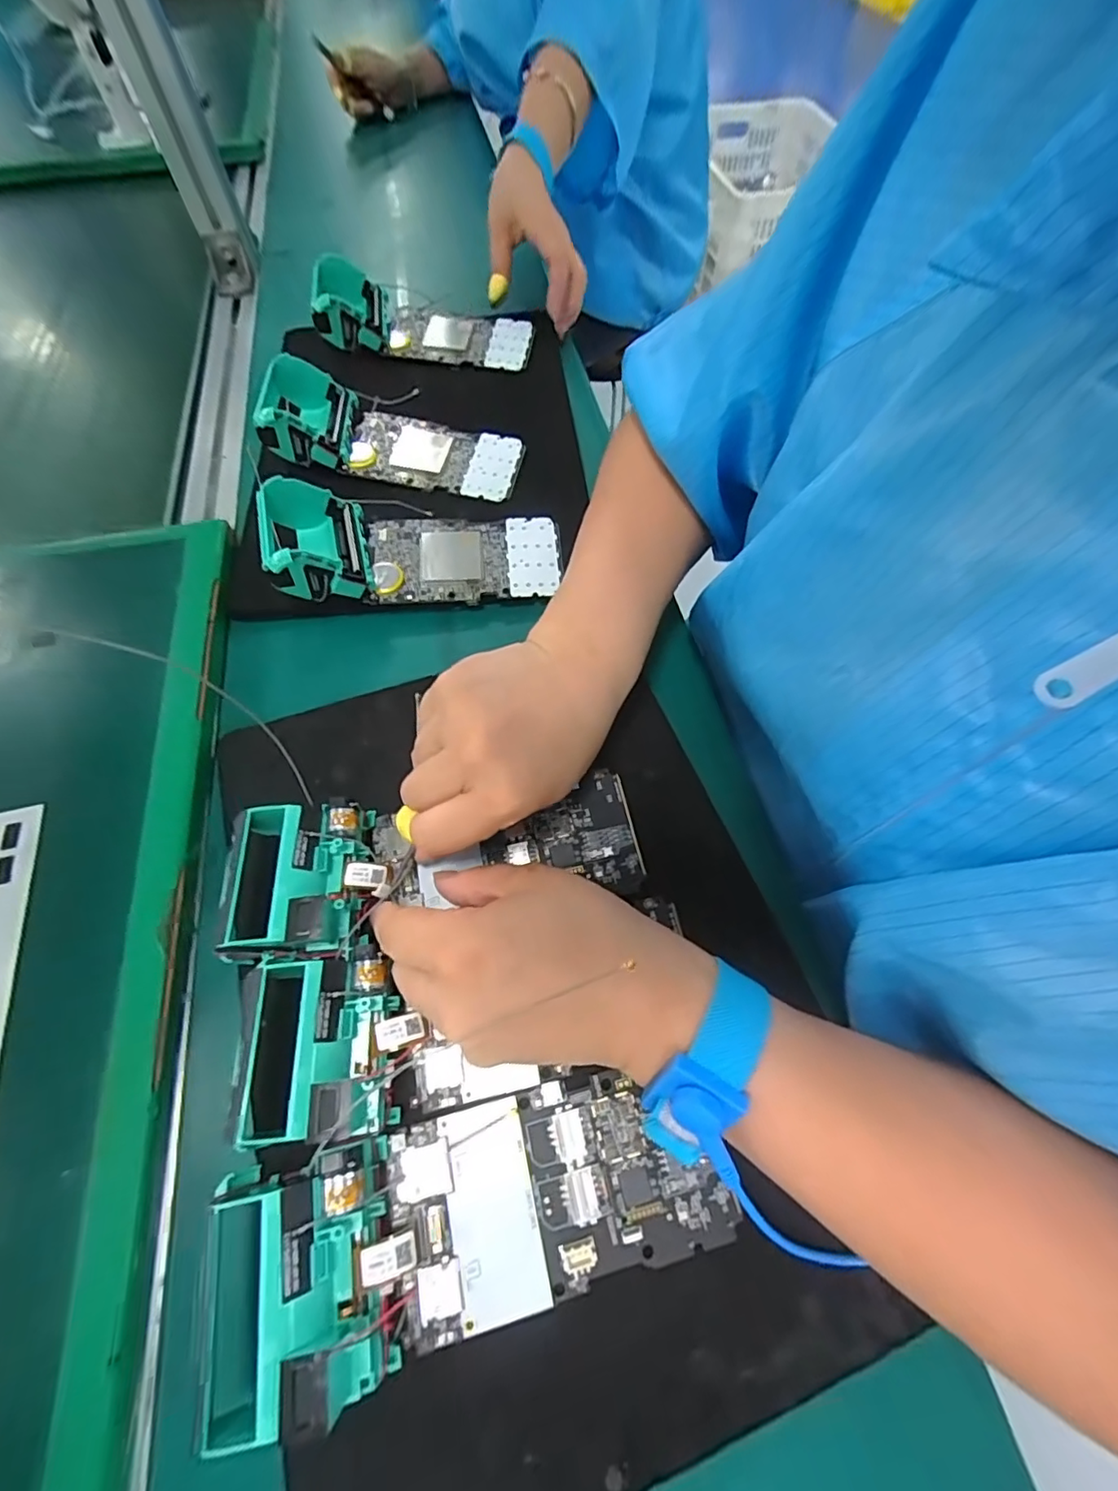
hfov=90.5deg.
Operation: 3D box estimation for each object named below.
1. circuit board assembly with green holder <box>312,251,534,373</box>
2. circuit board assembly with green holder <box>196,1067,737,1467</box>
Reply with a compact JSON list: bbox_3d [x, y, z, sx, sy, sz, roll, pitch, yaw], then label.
[{"bbox_3d":[-0.116,-0.381,0.489,0.181,0.055,0.079,-2,56,1],"label":"circuit board assembly with green holder"},{"bbox_3d":[-0.026,0.170,0.199,0.174,0.034,0.066,-12,57,-6],"label":"circuit board assembly with green holder"}]

